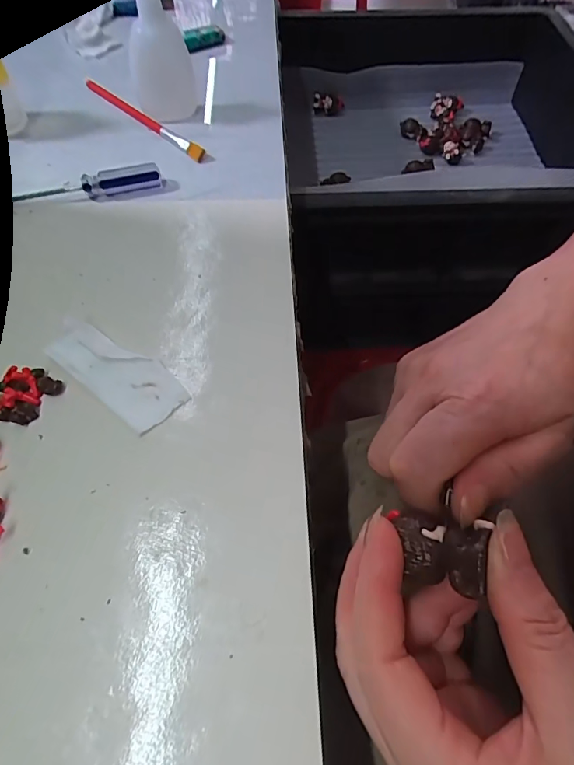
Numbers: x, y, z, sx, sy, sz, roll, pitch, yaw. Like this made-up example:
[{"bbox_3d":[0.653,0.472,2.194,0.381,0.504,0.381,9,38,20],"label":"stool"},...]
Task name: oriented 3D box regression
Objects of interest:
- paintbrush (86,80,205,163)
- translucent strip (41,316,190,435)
[{"bbox_3d":[-0.113,-0.209,0.350,0.141,0.007,0.009,40,67,21],"label":"paintbrush"},{"bbox_3d":[-0.087,-0.007,0.228,0.073,0.013,0.033,34,65,18],"label":"translucent strip"}]

